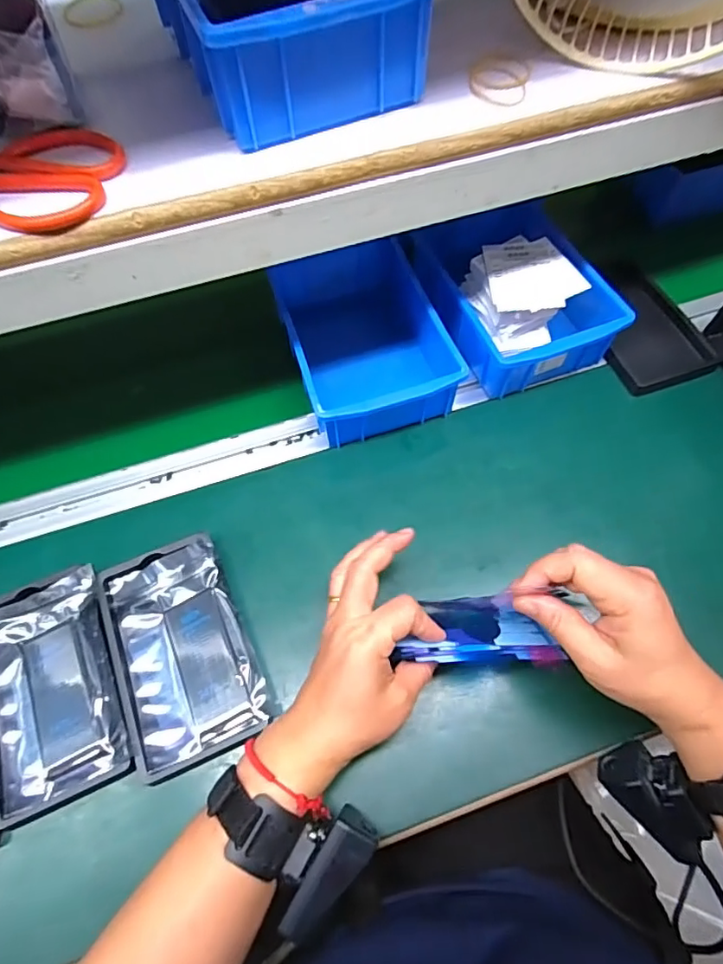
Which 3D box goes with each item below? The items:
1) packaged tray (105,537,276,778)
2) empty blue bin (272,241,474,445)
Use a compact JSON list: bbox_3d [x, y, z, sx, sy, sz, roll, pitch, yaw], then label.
[{"bbox_3d":[-0.136,0.122,0.398,0.093,0.022,0.155,-22,64,-10],"label":"packaged tray"},{"bbox_3d":[-0.001,-0.132,0.504,0.129,0.067,0.186,-18,63,-8],"label":"empty blue bin"}]

